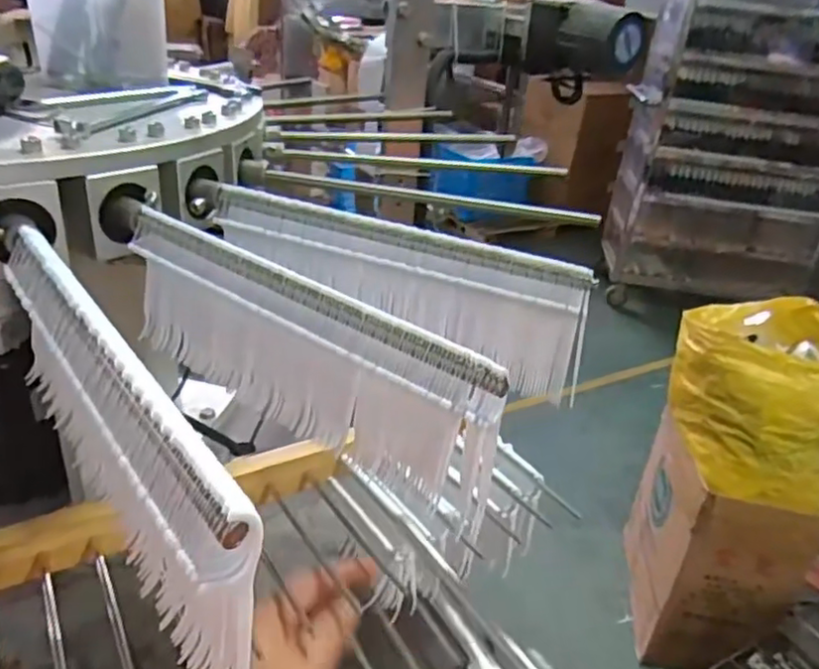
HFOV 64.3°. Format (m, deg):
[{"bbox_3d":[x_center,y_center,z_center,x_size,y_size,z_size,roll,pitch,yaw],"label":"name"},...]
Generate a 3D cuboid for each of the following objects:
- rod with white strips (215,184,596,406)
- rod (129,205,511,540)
[{"bbox_3d":[-0.012,-0.026,0.355,0.212,0.067,0.013,16,31,17],"label":"rod with white strips"},{"bbox_3d":[-0.055,0.007,0.291,0.212,0.070,0.013,25,34,30],"label":"rod"}]

